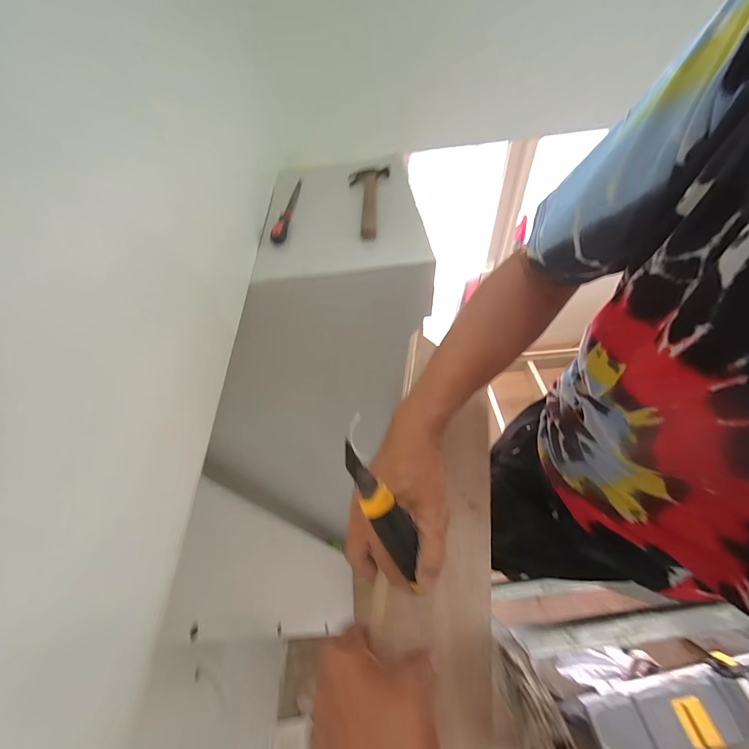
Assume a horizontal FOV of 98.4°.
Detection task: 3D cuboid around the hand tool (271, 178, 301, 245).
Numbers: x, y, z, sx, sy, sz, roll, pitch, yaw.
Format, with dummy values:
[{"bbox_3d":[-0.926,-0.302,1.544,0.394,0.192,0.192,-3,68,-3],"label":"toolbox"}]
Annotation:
[{"bbox_3d":[-0.198,-0.385,0.744,0.028,0.034,0.272,-3,52,3],"label":"hand tool"}]

